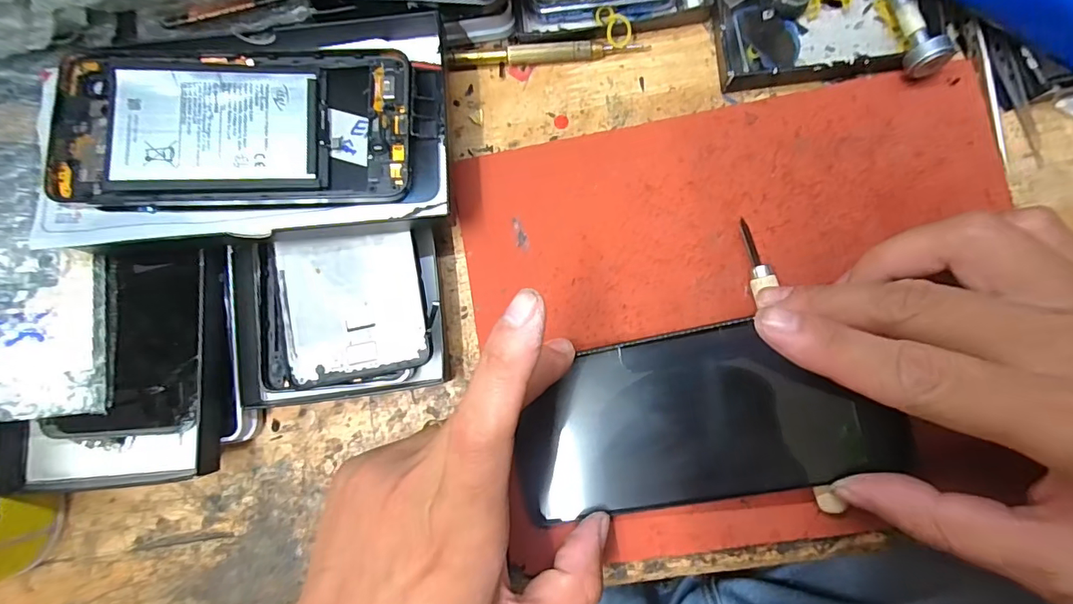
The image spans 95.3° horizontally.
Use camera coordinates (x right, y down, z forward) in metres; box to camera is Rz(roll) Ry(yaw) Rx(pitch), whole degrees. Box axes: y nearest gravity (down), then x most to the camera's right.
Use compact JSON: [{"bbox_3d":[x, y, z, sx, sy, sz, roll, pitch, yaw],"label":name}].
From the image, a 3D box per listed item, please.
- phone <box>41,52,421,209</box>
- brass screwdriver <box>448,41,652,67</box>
[{"bbox_3d":[-0.138,-0.082,0.229,0.156,0.010,0.072,-3,84,-7],"label":"phone"},{"bbox_3d":[0.006,-0.129,0.253,0.101,0.013,0.011,0,84,6],"label":"brass screwdriver"}]

